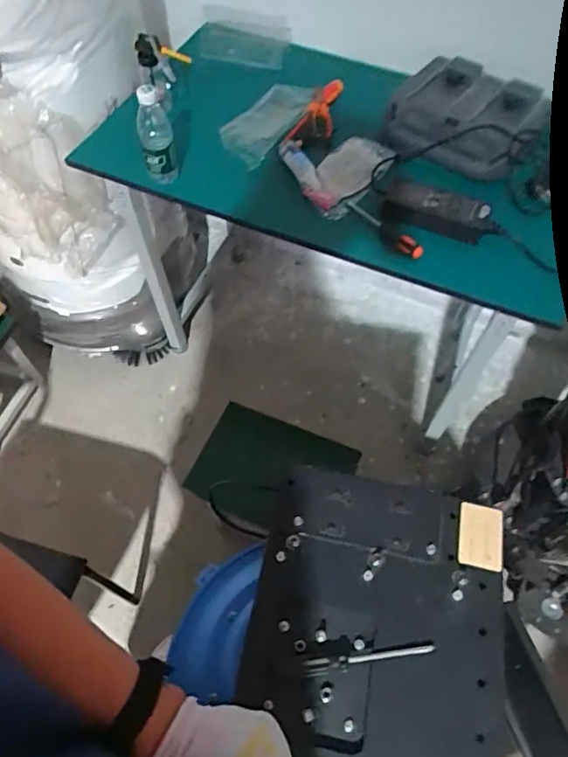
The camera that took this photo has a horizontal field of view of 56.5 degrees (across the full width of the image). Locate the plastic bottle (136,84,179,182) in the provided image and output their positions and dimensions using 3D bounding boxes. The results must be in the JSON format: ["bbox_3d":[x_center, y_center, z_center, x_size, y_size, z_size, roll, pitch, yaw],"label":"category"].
[{"bbox_3d":[-0.239,-0.446,0.990,0.062,0.173,0.051,-10,59,-7],"label":"plastic bottle"}]

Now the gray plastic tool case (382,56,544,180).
[{"bbox_3d":[0.373,-0.558,1.105,0.294,0.061,0.308,30,62,16],"label":"gray plastic tool case"}]

